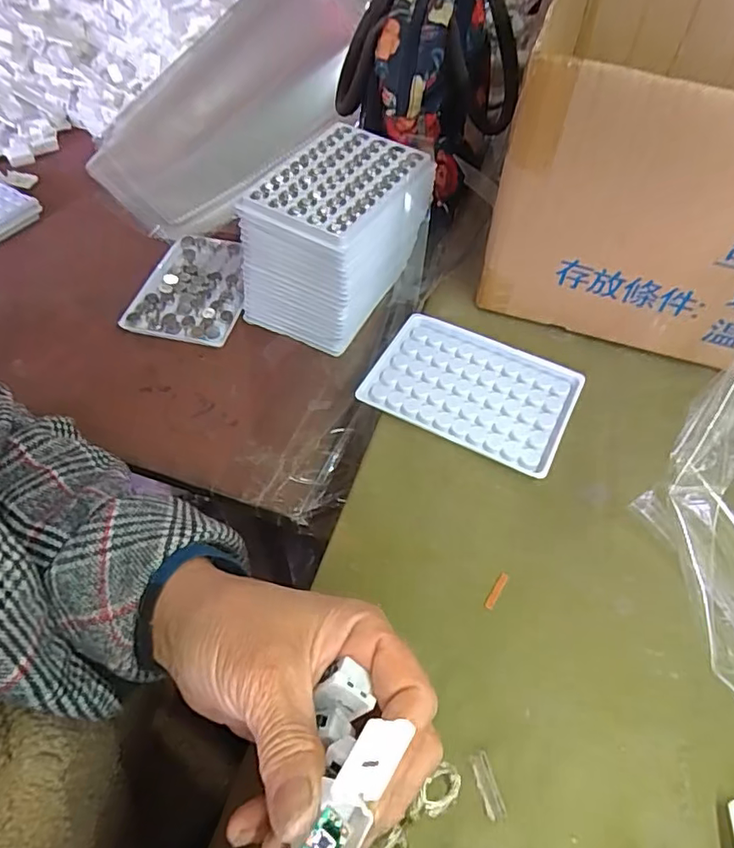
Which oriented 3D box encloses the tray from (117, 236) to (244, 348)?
[{"bbox_3d":[-0.147,-0.118,0.492,0.091,0.017,0.120,12,55,9],"label":"tray"}]

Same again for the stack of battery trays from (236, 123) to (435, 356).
[{"bbox_3d":[-0.025,-0.144,0.440,0.106,0.115,0.126,24,58,17],"label":"stack of battery trays"}]

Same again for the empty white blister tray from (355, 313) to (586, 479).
[{"bbox_3d":[0.070,-0.024,0.372,0.129,0.009,0.090,23,58,17],"label":"empty white blister tray"}]

